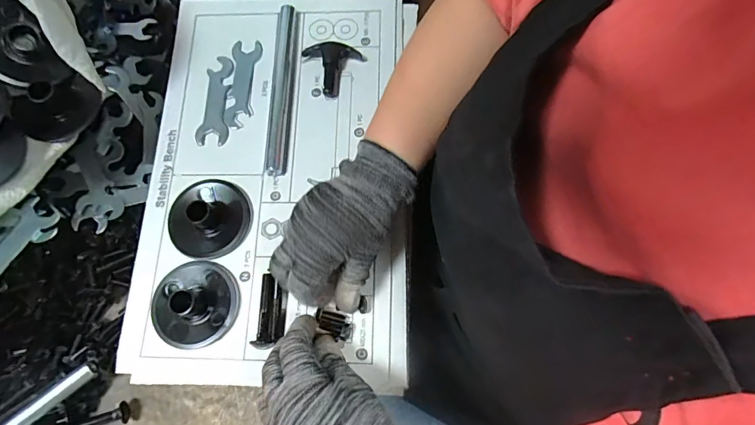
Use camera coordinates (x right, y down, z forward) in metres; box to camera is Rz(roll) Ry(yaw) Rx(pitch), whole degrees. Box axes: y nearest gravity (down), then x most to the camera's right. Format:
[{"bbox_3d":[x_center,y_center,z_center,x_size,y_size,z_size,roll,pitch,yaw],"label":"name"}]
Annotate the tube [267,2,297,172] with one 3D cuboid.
[{"bbox_3d":[-0.093,-0.119,0.405,0.021,0.013,0.176,1,75,3],"label":"tube"}]

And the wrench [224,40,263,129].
[{"bbox_3d":[-0.131,-0.126,0.410,0.029,0.004,0.094,0,75,3],"label":"wrench"}]

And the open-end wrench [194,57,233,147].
[{"bbox_3d":[-0.157,-0.110,0.404,0.028,0.004,0.092,0,75,3],"label":"open-end wrench"}]

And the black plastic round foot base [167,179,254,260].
[{"bbox_3d":[-0.150,0.002,0.364,0.072,0.029,0.070,-1,75,2],"label":"black plastic round foot base"}]

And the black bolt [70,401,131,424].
[{"bbox_3d":[-0.244,0.181,0.359,0.058,0.019,0.016,-19,75,-2],"label":"black bolt"}]

